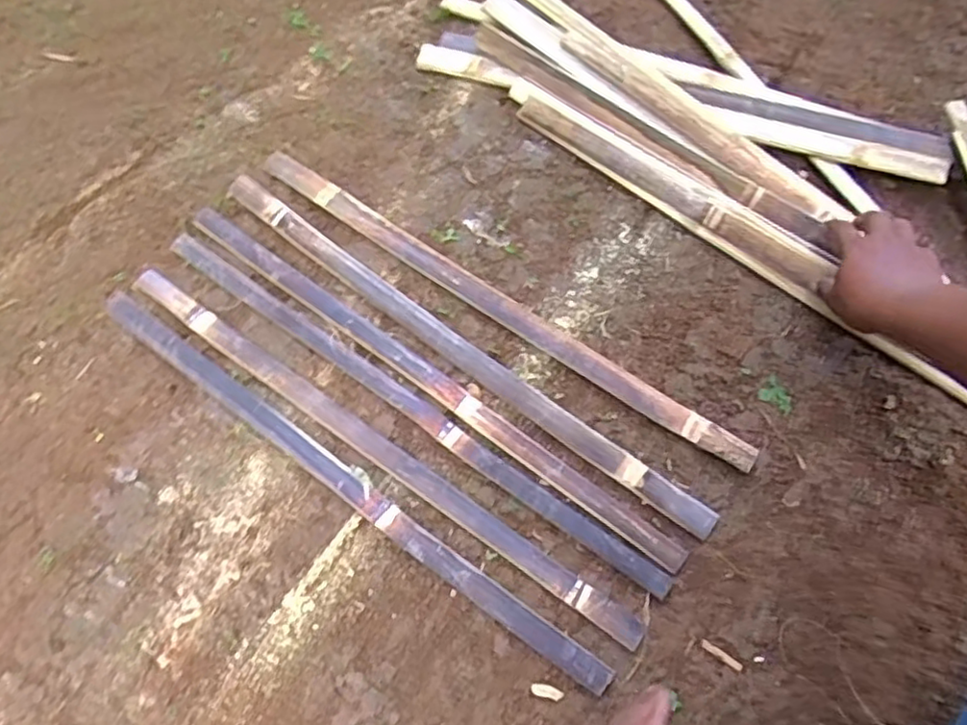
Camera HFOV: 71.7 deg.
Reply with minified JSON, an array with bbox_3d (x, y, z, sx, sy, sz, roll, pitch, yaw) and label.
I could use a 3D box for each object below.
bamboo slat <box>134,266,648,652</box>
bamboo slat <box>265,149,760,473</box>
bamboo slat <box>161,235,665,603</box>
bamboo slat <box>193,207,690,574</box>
[{"bbox_3d":[-0.118,0.078,0.681,0.634,0.008,0.031,33,73,13],"label":"bamboo slat"},{"bbox_3d":[0.005,-0.072,0.736,0.634,0.012,0.034,33,73,13],"label":"bamboo slat"},{"bbox_3d":[-0.087,0.036,0.699,0.637,0.009,0.030,34,73,13],"label":"bamboo slat"},{"bbox_3d":[-0.067,0.009,0.708,0.637,0.010,0.030,34,73,13],"label":"bamboo slat"}]

